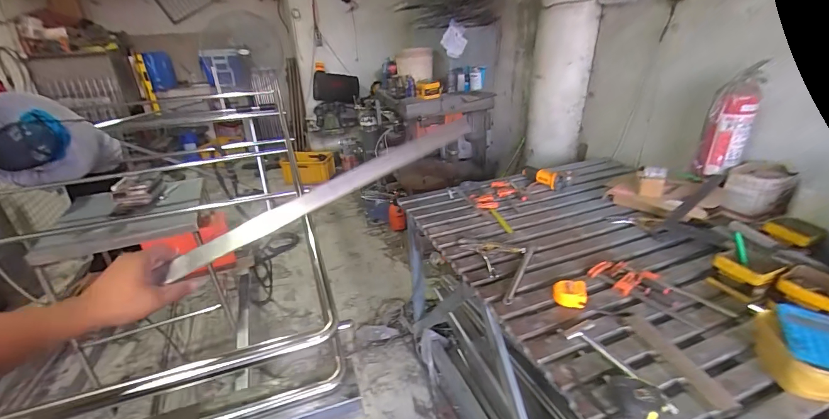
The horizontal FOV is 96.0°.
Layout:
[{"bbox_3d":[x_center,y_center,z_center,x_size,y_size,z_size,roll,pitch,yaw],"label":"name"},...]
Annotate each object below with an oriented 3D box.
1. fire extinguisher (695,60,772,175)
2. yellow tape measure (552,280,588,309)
[{"bbox_3d":[1.102,-0.304,1.306,0.126,0.360,0.105,18,33,35],"label":"fire extinguisher"},{"bbox_3d":[0.417,0.226,1.007,0.084,0.047,0.070,6,28,17],"label":"yellow tape measure"}]

